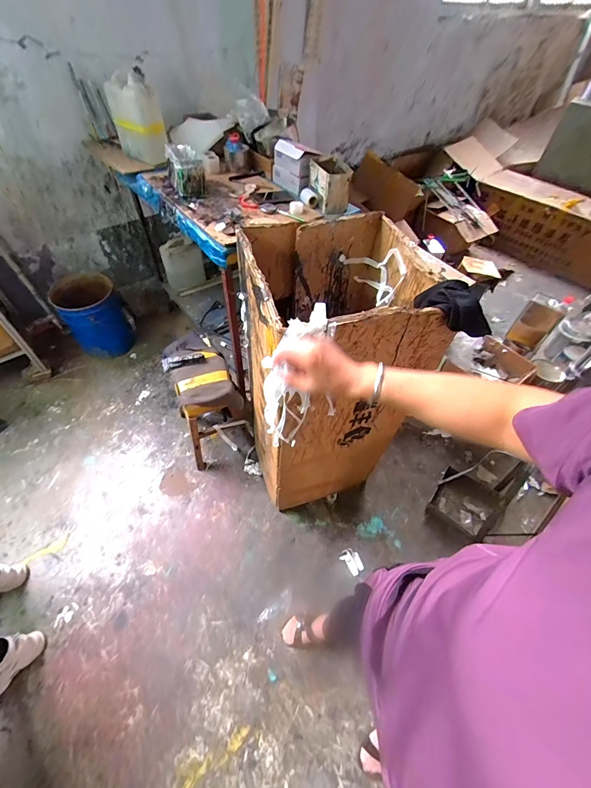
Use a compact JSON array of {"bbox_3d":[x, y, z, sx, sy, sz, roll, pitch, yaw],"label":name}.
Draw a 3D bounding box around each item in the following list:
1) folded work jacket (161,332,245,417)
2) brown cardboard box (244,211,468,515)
[{"bbox_3d":[-0.359,-0.069,1.230,0.220,0.144,0.316,-21,56,-18],"label":"folded work jacket"},{"bbox_3d":[0.091,-0.022,1.066,0.432,0.874,0.400,-12,54,-11],"label":"brown cardboard box"}]

